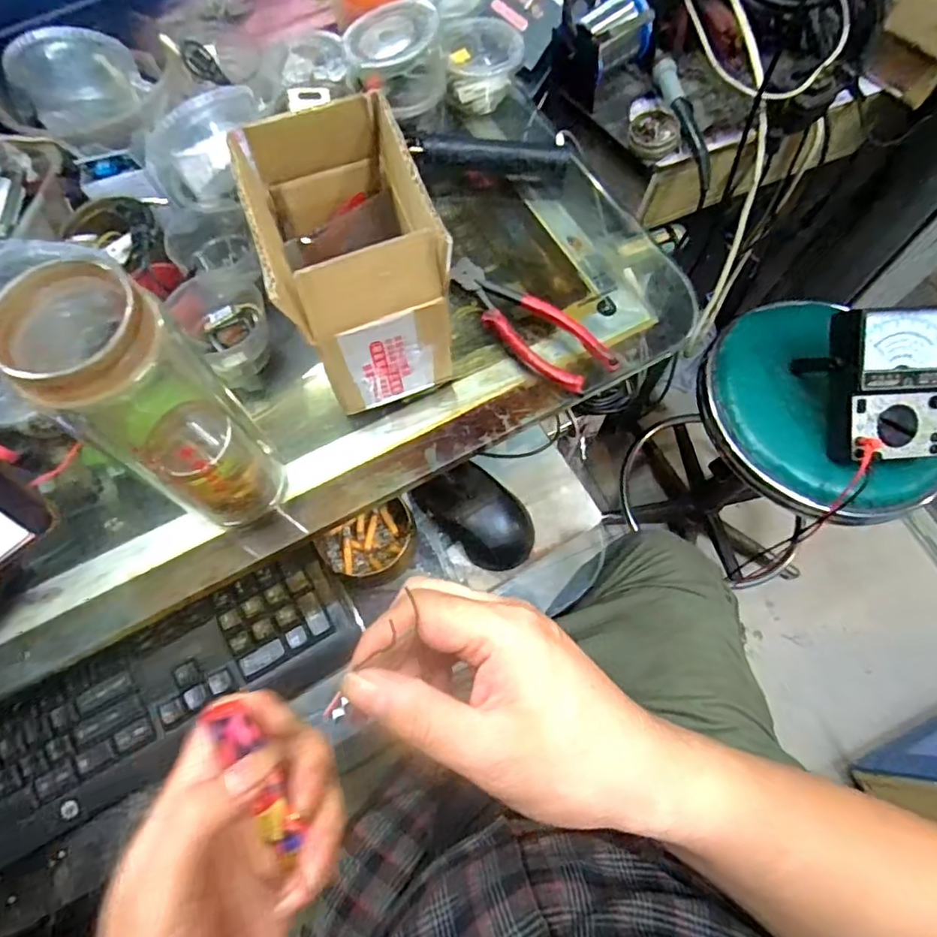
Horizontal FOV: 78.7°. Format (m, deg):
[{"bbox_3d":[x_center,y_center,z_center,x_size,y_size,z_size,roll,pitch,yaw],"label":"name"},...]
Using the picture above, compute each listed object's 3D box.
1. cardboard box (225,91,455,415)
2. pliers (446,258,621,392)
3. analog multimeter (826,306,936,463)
[{"bbox_3d":[-0.072,-0.130,0.360,0.090,0.117,0.132,-18,69,-6],"label":"cardboard box"},{"bbox_3d":[0.039,-0.105,0.410,0.141,0.014,0.042,42,74,16],"label":"pliers"},{"bbox_3d":[0.462,-0.092,0.622,0.119,0.052,0.162,-6,96,4],"label":"analog multimeter"}]

